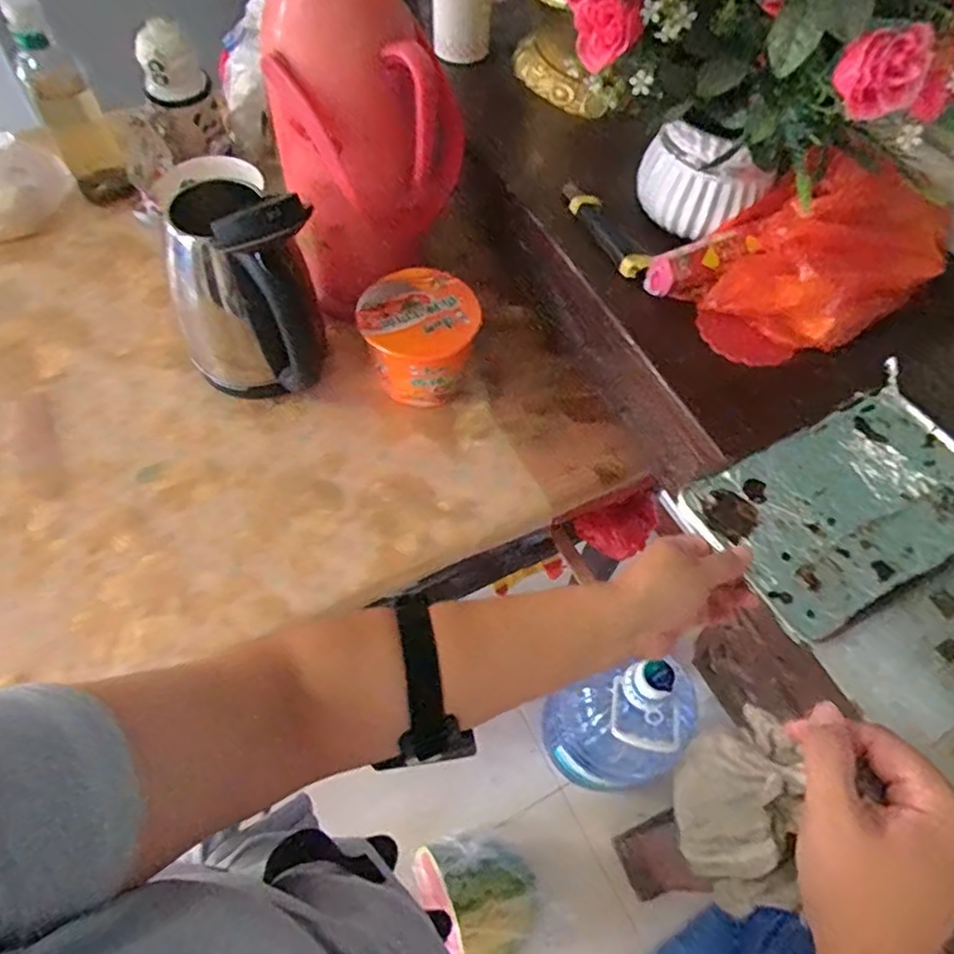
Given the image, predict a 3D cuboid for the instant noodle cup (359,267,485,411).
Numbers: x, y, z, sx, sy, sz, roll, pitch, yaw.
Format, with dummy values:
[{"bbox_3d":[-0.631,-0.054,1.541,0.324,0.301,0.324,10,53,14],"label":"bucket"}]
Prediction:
[{"bbox_3d":[-0.065,-0.156,0.741,0.125,0.113,0.129,2,58,-2],"label":"instant noodle cup"}]

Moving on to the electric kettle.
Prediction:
[{"bbox_3d":[-0.243,-0.189,0.669,0.137,0.258,0.187,-27,63,-19],"label":"electric kettle"}]

